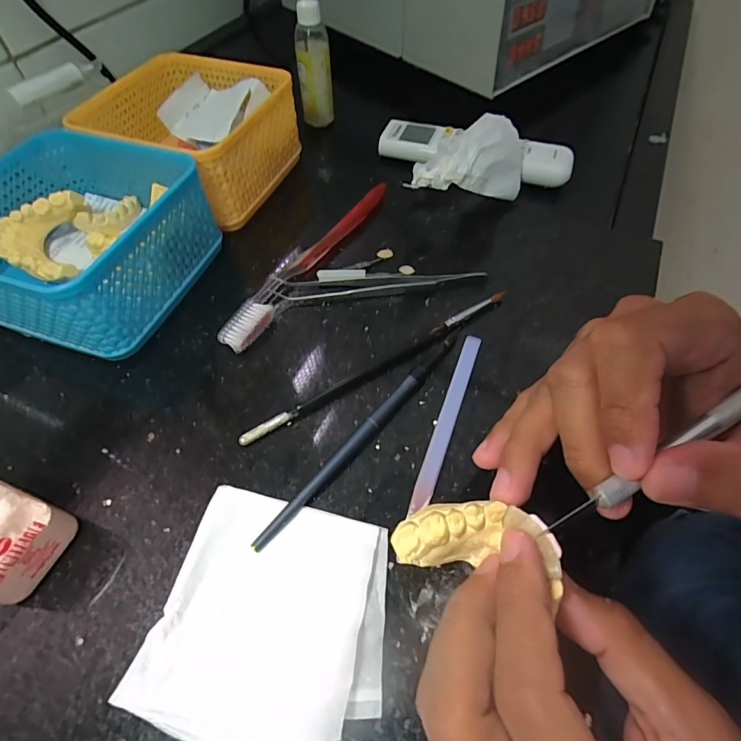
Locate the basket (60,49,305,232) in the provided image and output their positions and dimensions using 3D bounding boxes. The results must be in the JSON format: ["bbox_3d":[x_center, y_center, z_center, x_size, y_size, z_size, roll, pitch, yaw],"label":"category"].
[{"bbox_3d":[-0.141,-0.190,0.341,0.132,0.061,0.126,18,59,13],"label":"basket"}]

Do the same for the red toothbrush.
[{"bbox_3d":[-0.042,-0.082,0.301,0.021,0.014,0.181,26,61,17],"label":"red toothbrush"}]

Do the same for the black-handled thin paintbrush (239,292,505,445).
[{"bbox_3d":[0.009,-0.006,0.254,0.186,0.007,0.007,-29,61,-17],"label":"black-handled thin paintbrush"}]

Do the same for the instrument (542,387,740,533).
[{"bbox_3d":[0.114,0.017,0.140,0.133,0.004,0.008,-31,61,-7],"label":"instrument"}]

